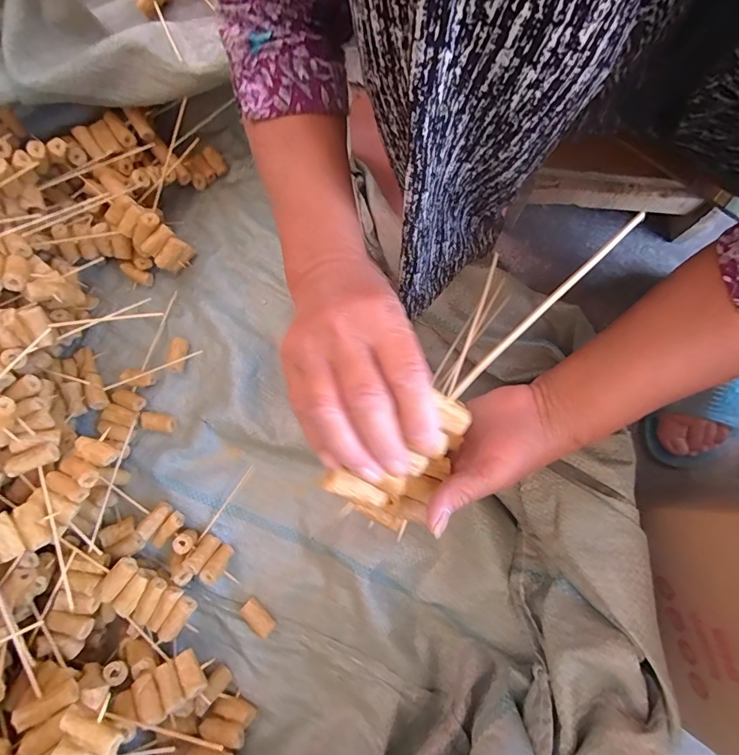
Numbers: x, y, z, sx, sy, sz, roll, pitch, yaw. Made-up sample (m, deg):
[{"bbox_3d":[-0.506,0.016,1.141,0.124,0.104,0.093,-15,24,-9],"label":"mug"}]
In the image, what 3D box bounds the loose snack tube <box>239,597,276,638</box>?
[{"bbox_3d":[-0.114,0.244,0.432,0.037,0.014,0.019,40,80,10],"label":"loose snack tube"}]

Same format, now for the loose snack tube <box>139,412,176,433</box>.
[{"bbox_3d":[-0.245,0.052,0.489,0.037,0.013,0.019,8,76,3],"label":"loose snack tube"}]

